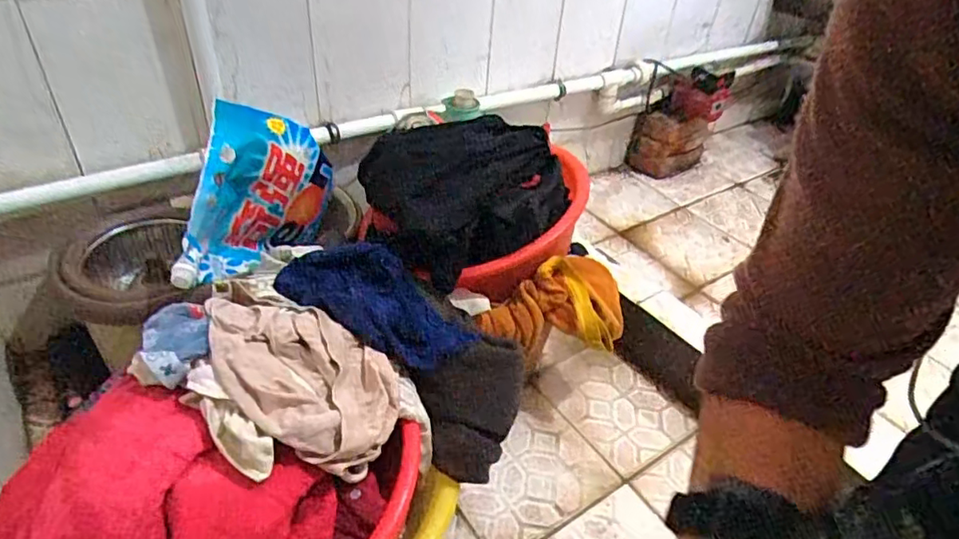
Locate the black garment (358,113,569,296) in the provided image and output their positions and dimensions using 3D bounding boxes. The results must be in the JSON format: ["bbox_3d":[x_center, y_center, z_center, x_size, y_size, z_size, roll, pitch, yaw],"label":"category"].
[{"bbox_3d":[-0.021,-0.127,0.941,0.292,0.154,0.210,-26,48,-34],"label":"black garment"}]

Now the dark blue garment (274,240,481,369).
[{"bbox_3d":[-0.142,0.046,0.768,0.236,0.071,0.162,33,46,30],"label":"dark blue garment"}]

